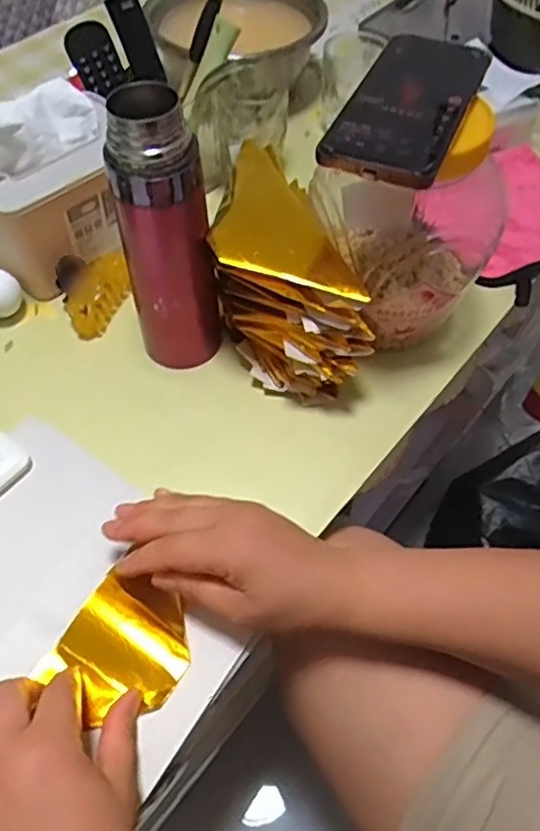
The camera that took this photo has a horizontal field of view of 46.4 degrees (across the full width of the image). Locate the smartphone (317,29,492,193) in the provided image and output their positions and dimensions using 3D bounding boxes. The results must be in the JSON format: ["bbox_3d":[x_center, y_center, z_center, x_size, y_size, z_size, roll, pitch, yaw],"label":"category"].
[{"bbox_3d":[0.093,-0.210,0.417,0.075,0.012,0.163,20,58,13],"label":"smartphone"}]

